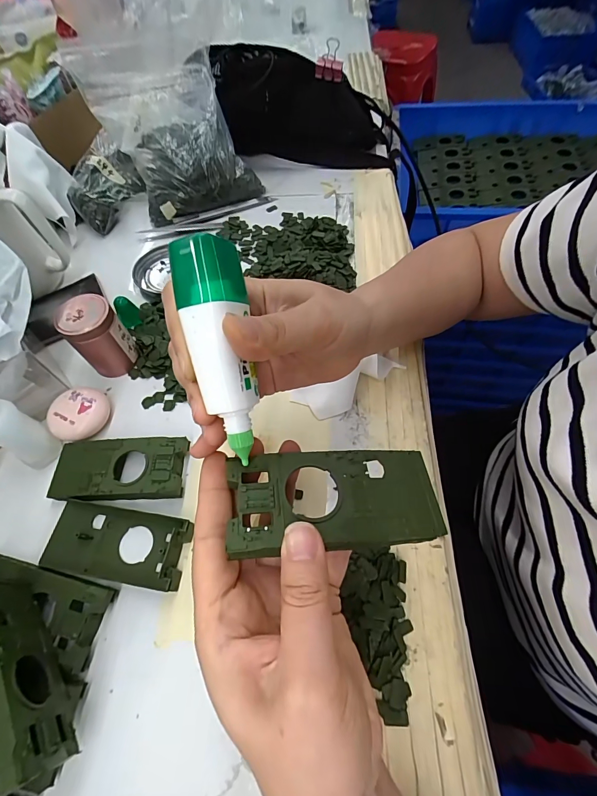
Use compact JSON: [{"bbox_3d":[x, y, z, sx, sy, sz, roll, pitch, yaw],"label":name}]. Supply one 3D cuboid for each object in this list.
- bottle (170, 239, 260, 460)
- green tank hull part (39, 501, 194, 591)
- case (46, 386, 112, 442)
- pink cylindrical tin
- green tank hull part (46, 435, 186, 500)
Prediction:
[{"bbox_3d":[-0.033,-0.020,0.158,0.026,0.019,0.094,-10,99,-3],"label":"bottle"},{"bbox_3d":[-0.134,0.104,0.260,0.108,0.015,0.048,7,62,7],"label":"green tank hull part"},{"bbox_3d":[-0.186,0.015,0.309,0.042,0.025,0.049,31,67,18],"label":"case"},{"bbox_3d":[-0.178,-0.055,0.323,0.044,0.065,0.041,-1,61,2],"label":"pink cylindrical tin"},{"bbox_3d":[-0.141,0.057,0.284,0.106,0.021,0.047,-1,61,2],"label":"green tank hull part"}]

